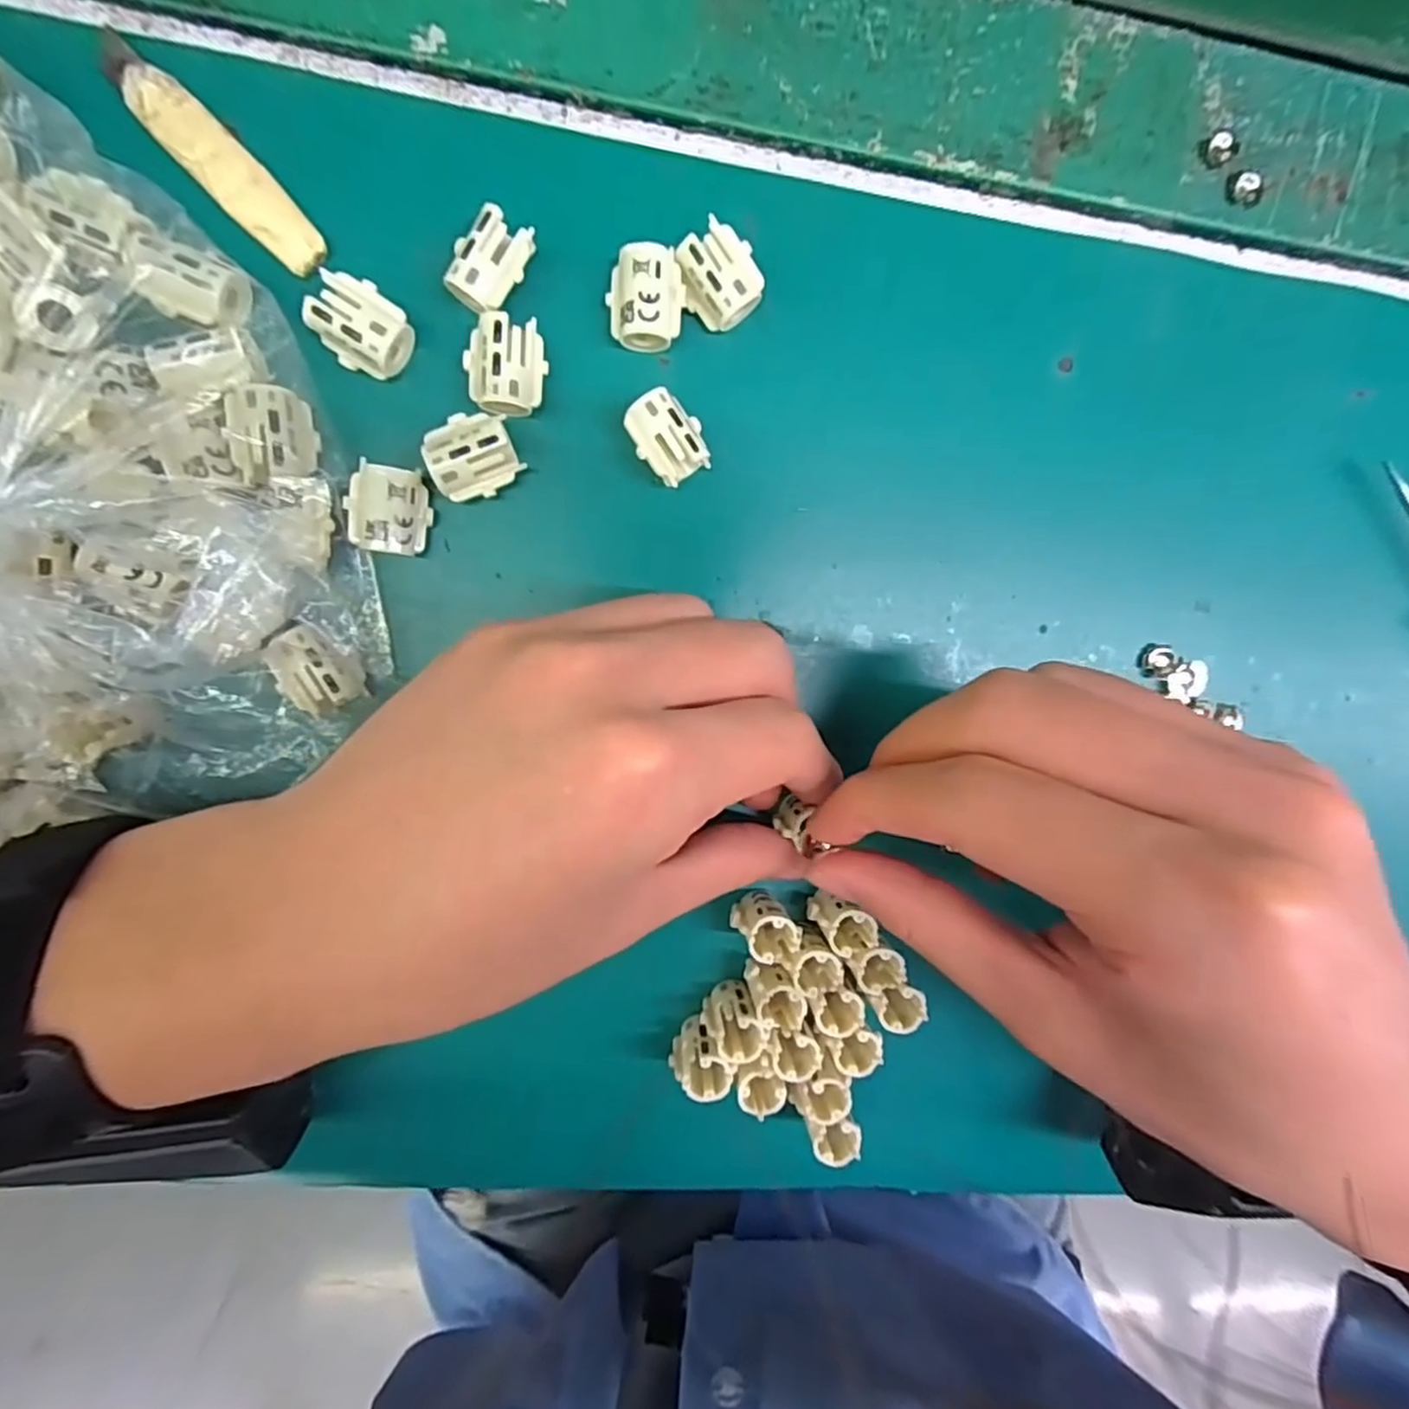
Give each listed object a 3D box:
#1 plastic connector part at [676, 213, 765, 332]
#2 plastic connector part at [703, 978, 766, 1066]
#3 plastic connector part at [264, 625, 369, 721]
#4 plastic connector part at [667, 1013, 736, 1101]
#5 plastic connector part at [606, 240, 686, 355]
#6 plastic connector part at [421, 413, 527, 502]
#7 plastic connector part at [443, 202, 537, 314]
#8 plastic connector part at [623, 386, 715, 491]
[{"bbox_3d":[0.004,-0.112,0.180,0.018,0.013,0.022,-40,97,-2],"label":"plastic connector part"},{"bbox_3d":[0.009,0.095,0.203,0.015,0.019,0.016,0,94,-6],"label":"plastic connector part"},{"bbox_3d":[-0.102,-0.008,0.179,0.016,0.012,0.021,-40,97,-2],"label":"plastic connector part"},{"bbox_3d":[0.000,0.105,0.203,0.016,0.020,0.016,36,90,-8],"label":"plastic connector part"},{"bbox_3d":[-0.015,-0.106,0.177,0.019,0.011,0.022,10,93,-7],"label":"plastic connector part"},{"bbox_3d":[-0.061,-0.065,0.179,0.022,0.015,0.020,-23,96,-4],"label":"plastic connector part"},{"bbox_3d":[-0.053,-0.110,0.170,0.014,0.010,0.023,32,91,-7],"label":"plastic connector part"},{"bbox_3d":[-0.010,-0.071,0.183,0.017,0.012,0.023,-38,97,-2],"label":"plastic connector part"}]

